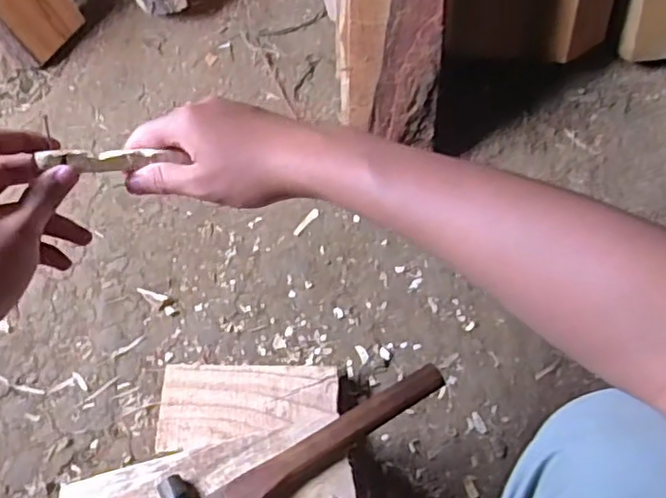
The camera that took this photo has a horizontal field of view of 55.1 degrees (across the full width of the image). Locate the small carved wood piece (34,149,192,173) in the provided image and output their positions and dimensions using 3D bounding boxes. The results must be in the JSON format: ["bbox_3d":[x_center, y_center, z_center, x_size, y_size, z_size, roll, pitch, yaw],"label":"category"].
[{"bbox_3d":[-0.151,-0.060,0.436,0.090,0.011,0.013,-4,58,-25],"label":"small carved wood piece"}]

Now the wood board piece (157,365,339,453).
[{"bbox_3d":[-0.092,0.177,0.721,0.195,0.038,0.087,-3,61,0],"label":"wood board piece"}]

